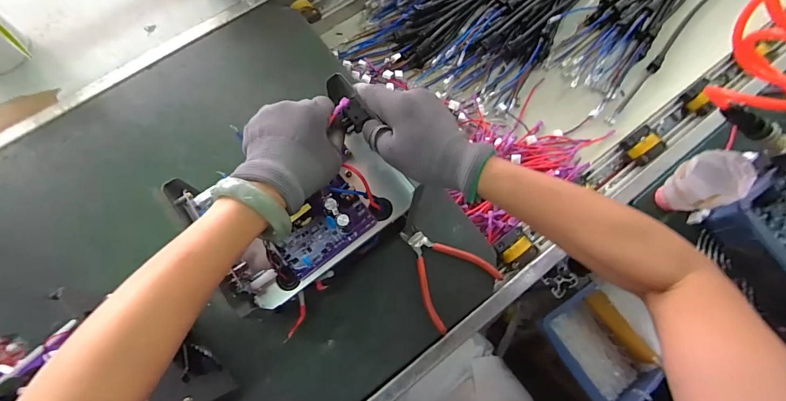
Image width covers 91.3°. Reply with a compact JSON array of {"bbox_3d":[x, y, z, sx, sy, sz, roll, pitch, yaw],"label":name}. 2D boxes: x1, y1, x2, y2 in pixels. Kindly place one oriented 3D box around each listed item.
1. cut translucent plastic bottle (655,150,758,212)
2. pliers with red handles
[{"bbox_3d":[0.401,-0.020,0.509,0.062,0.114,0.066,0,74,-2],"label":"cut translucent plastic bottle"},{"bbox_3d":[0.063,0.094,0.528,0.111,0.008,0.134,-43,79,-13],"label":"pliers with red handles"}]

